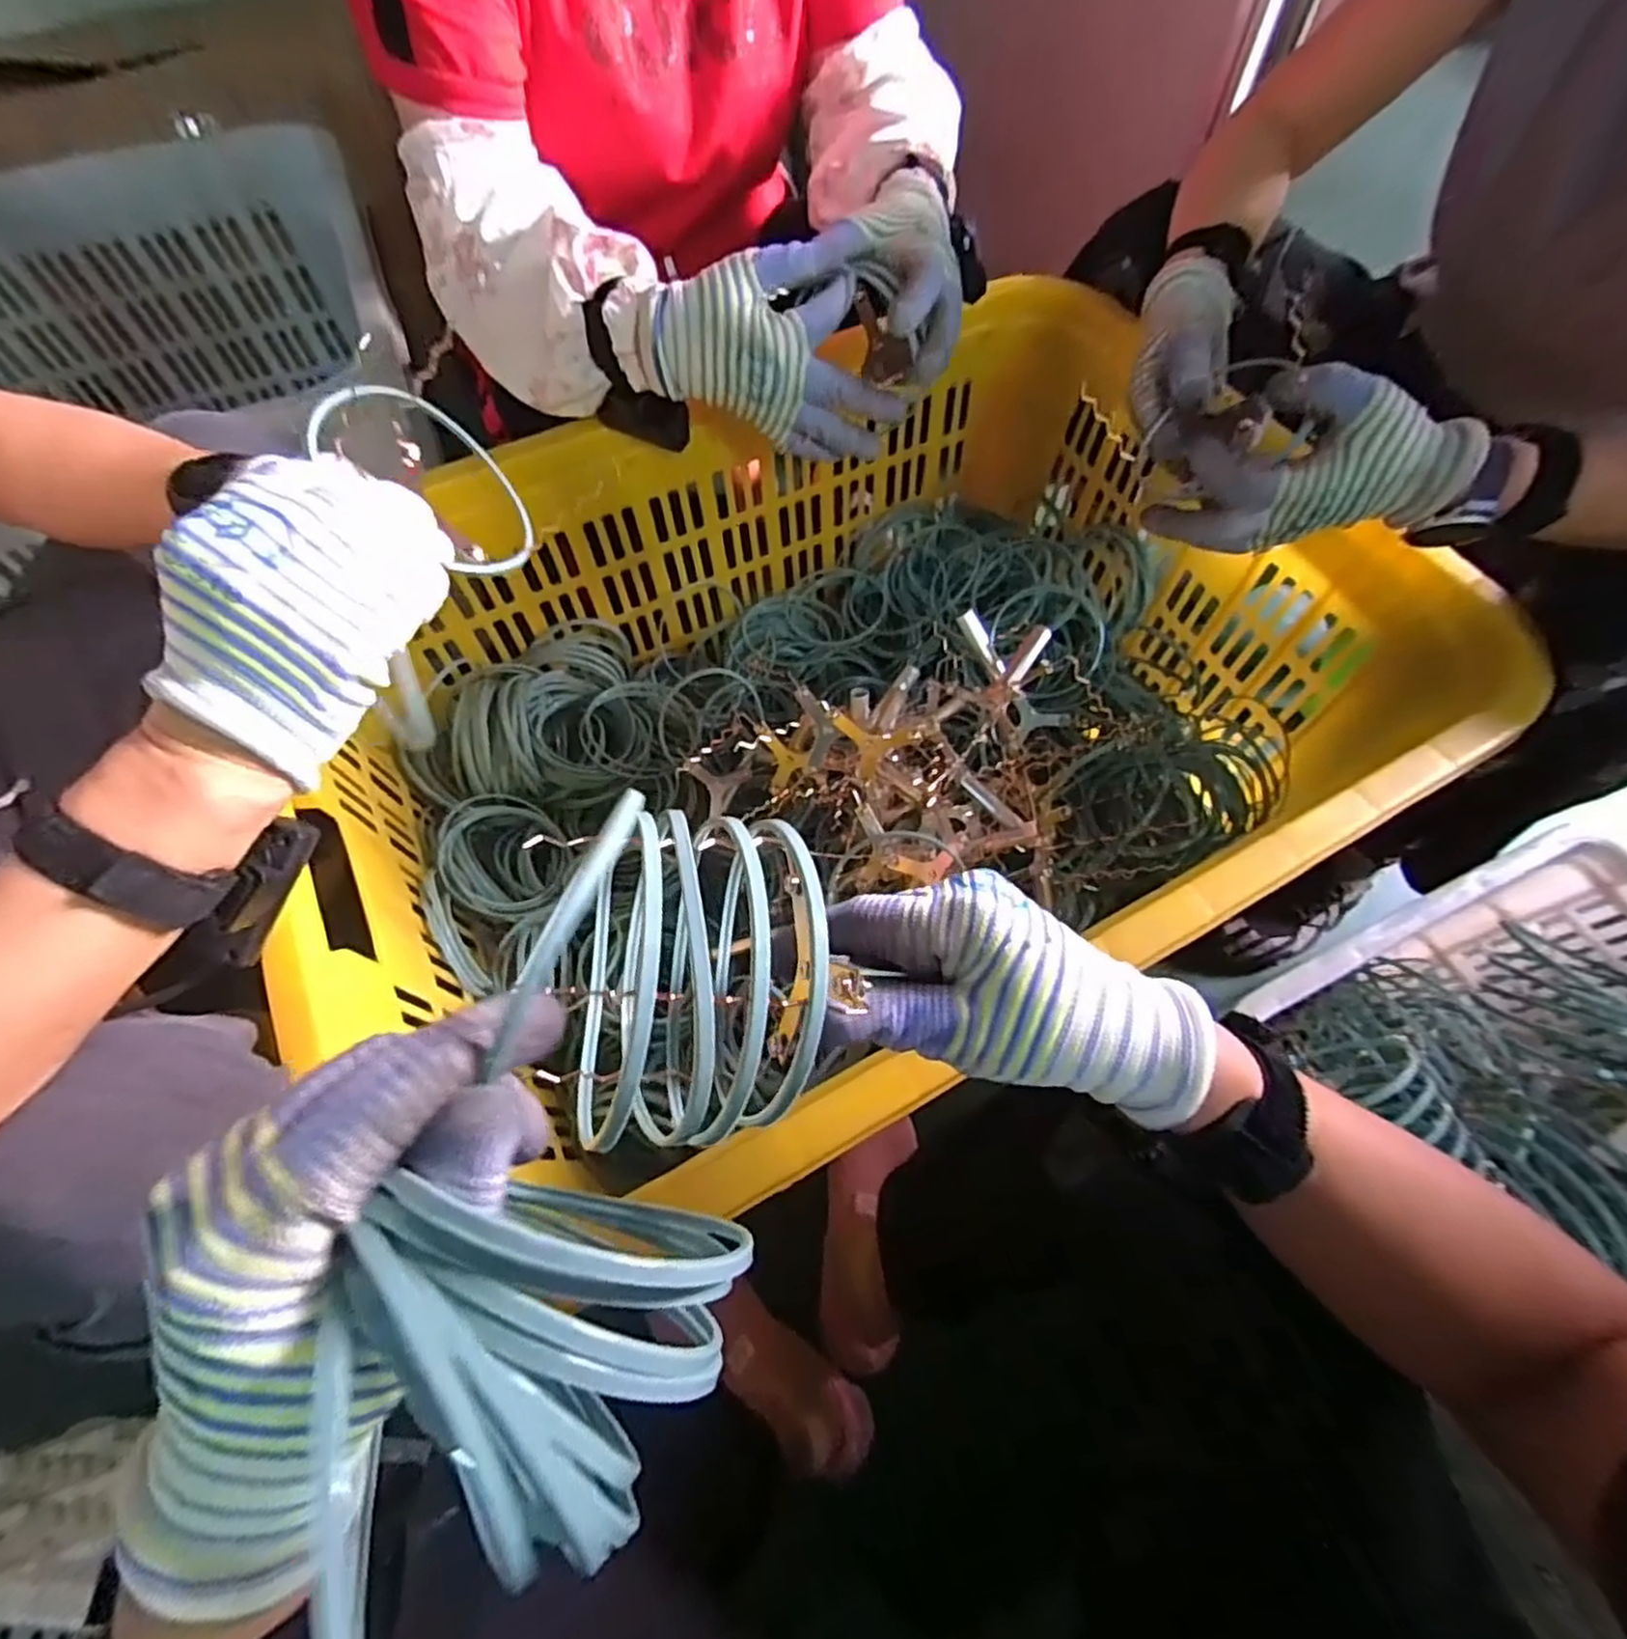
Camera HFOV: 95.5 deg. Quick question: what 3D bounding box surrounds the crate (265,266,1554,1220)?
[{"bbox_3d":[0.035,-0.080,0.605,0.722,0.254,0.553,-26,65,-12],"label":"crate"}]

